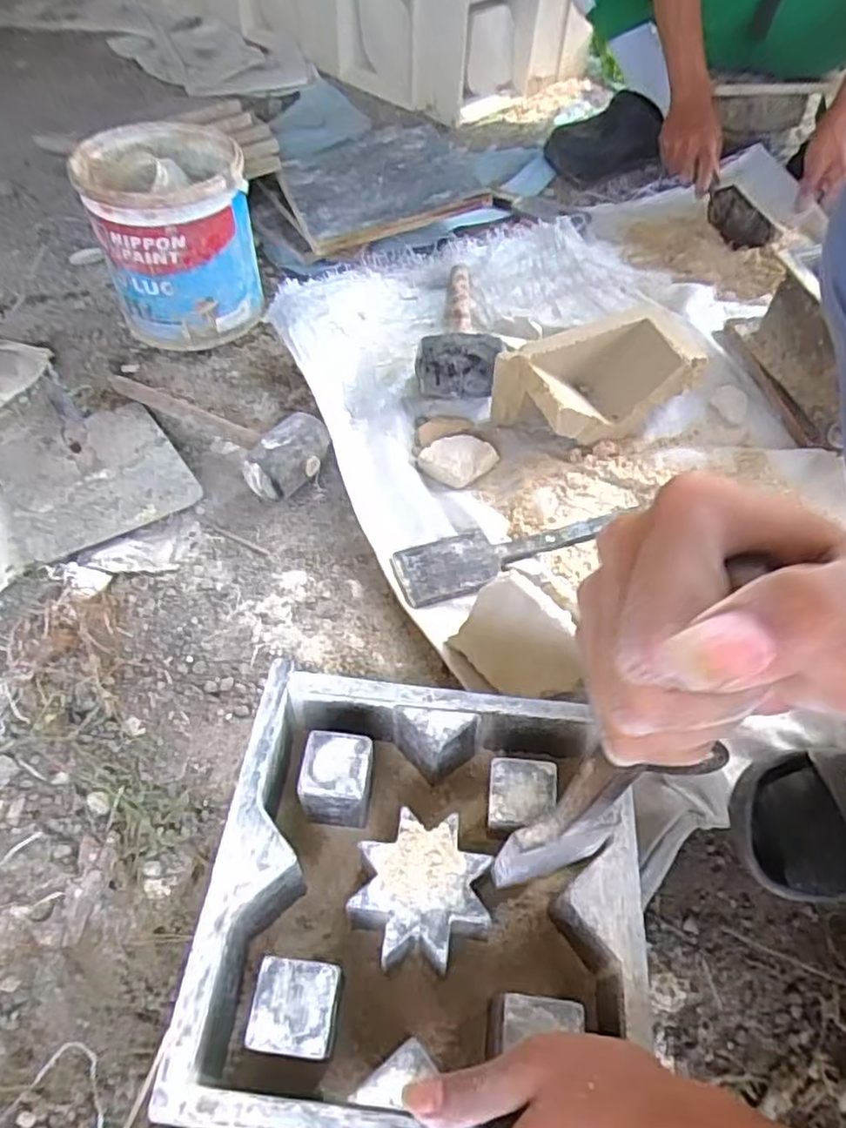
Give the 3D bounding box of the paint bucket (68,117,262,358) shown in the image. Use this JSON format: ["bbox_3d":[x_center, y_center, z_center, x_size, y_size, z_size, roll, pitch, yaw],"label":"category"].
[{"bbox_3d":[-0.286,-0.379,0.817,0.164,0.192,0.161,-10,54,-9],"label":"paint bucket"}]

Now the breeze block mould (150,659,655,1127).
[{"bbox_3d":[0.000,0.187,0.395,0.220,0.076,0.222,6,54,2],"label":"breeze block mould"}]

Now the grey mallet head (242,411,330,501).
[{"bbox_3d":[-0.134,-0.105,0.703,0.054,0.062,0.094,34,59,21],"label":"grey mallet head"}]

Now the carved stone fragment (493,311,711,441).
[{"bbox_3d":[0.188,-0.196,0.759,0.202,0.094,0.095,-19,57,-16],"label":"carved stone fragment"}]

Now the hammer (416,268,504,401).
[{"bbox_3d":[0.061,-0.313,0.857,0.091,0.070,0.275,10,54,5],"label":"hammer"}]

